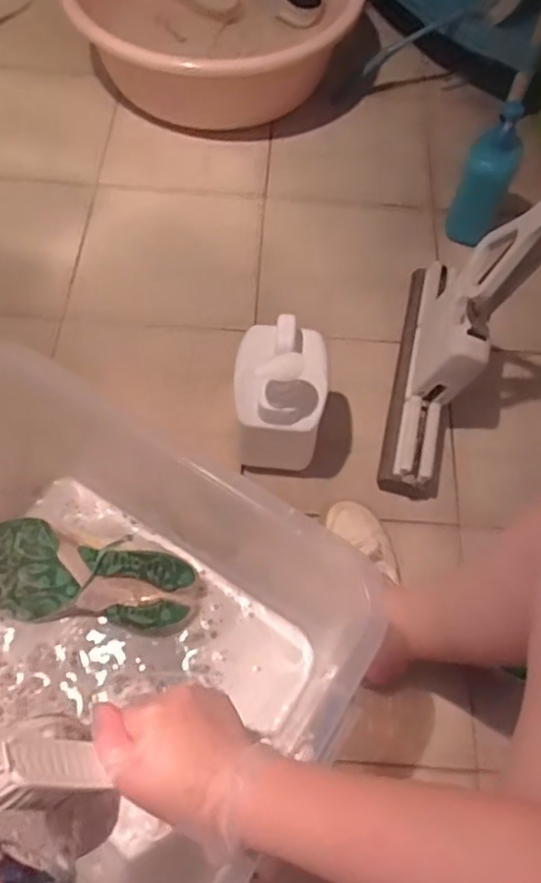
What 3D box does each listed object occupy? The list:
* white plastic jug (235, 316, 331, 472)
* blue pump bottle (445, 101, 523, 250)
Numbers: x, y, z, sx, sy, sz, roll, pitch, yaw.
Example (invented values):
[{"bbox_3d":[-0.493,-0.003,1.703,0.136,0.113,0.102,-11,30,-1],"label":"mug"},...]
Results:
[{"bbox_3d":[0.011,-0.054,0.887,0.111,0.238,0.124,3,63,-1],"label":"white plastic jug"},{"bbox_3d":[0.340,-0.411,1.069,0.079,0.213,0.057,23,45,9],"label":"blue pump bottle"}]

